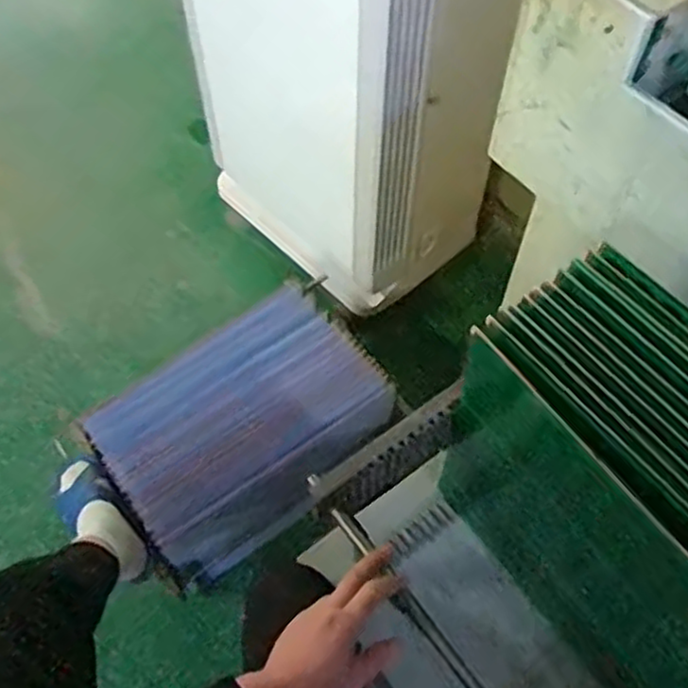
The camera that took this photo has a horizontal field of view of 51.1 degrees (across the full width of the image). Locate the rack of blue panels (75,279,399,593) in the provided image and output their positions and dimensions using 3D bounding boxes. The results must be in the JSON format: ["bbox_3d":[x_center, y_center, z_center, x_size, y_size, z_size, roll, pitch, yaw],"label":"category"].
[{"bbox_3d":[-0.180,0.153,1.344,0.498,0.225,0.346,-34,64,-20],"label":"rack of blue panels"}]

